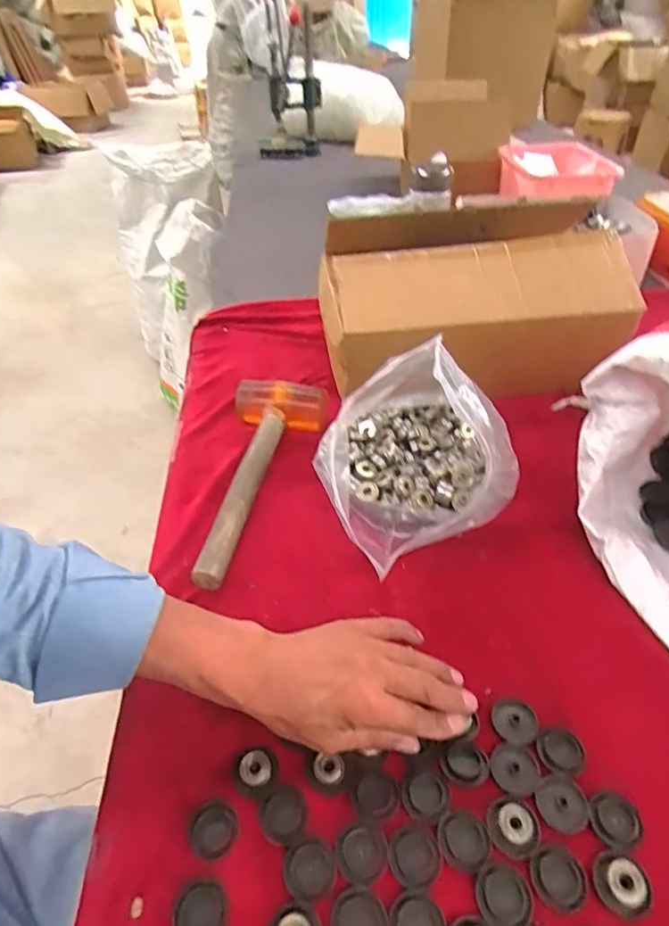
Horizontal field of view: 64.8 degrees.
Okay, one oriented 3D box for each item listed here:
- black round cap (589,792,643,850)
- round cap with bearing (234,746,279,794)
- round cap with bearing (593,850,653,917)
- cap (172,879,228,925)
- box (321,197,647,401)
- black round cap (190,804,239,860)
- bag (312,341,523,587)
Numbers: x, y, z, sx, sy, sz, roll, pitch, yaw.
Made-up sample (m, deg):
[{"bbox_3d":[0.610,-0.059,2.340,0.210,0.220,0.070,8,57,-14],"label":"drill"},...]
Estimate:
[{"bbox_3d":[0.183,0.233,0.345,0.028,0.011,0.030,-1,43,1],"label":"black round cap"},{"bbox_3d":[-0.056,0.215,0.372,0.030,0.016,0.028,-1,43,1],"label":"round cap with bearing"},{"bbox_3d":[0.176,0.255,0.320,0.031,0.009,0.029,-1,43,1],"label":"round cap with bearing"},{"bbox_3d":[-0.080,0.269,0.314,0.031,0.004,0.033,-1,43,1],"label":"cap"},{"bbox_3d":[0.175,-0.213,0.702,0.358,0.181,0.194,-4,43,-1],"label":"box"},{"bbox_3d":[-0.081,0.246,0.352,0.031,0.004,0.030,-1,43,1],"label":"black round cap"},{"bbox_3d":[0.084,-0.024,0.501,0.174,0.178,0.185,-10,44,-8],"label":"bag"}]

